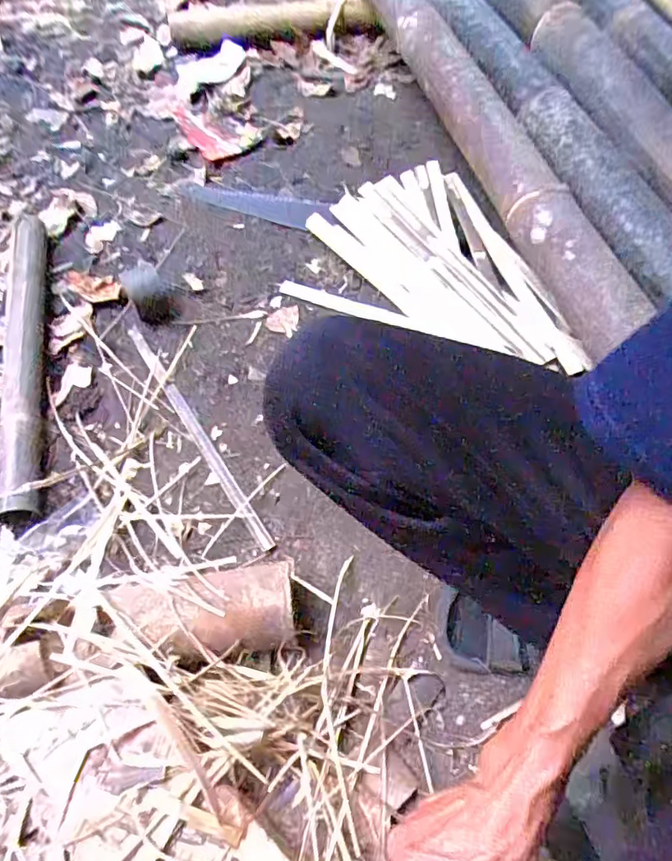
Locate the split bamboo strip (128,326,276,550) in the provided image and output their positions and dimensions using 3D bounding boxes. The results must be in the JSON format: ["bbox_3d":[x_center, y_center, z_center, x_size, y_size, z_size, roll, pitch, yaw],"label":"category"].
[{"bbox_3d":[-0.182,-0.003,0.706,0.018,0.009,0.373,-30,64,-17],"label":"split bamboo strip"}]

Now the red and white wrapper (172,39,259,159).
[{"bbox_3d":[-0.239,-0.647,1.071,0.149,0.035,0.333,-9,60,-6],"label":"red and white wrapper"}]

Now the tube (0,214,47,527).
[{"bbox_3d":[-0.418,-0.114,0.737,0.053,0.041,0.493,-13,61,-8],"label":"tube"}]

